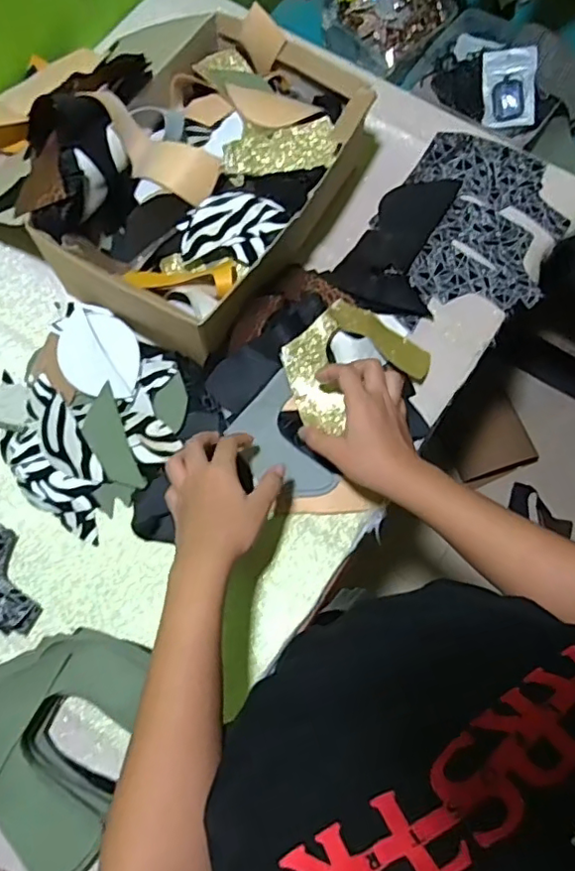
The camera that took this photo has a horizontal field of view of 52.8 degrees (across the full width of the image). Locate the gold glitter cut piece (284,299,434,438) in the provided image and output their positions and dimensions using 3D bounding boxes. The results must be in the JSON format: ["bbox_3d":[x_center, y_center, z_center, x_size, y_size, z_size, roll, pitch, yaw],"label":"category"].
[{"bbox_3d":[0.067,-0.080,0.586,0.150,0.020,0.105,-29,93,-16],"label":"gold glitter cut piece"}]

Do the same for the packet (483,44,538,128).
[{"bbox_3d":[0.305,-0.477,0.795,0.068,0.010,0.099,3,108,25],"label":"packet"}]

